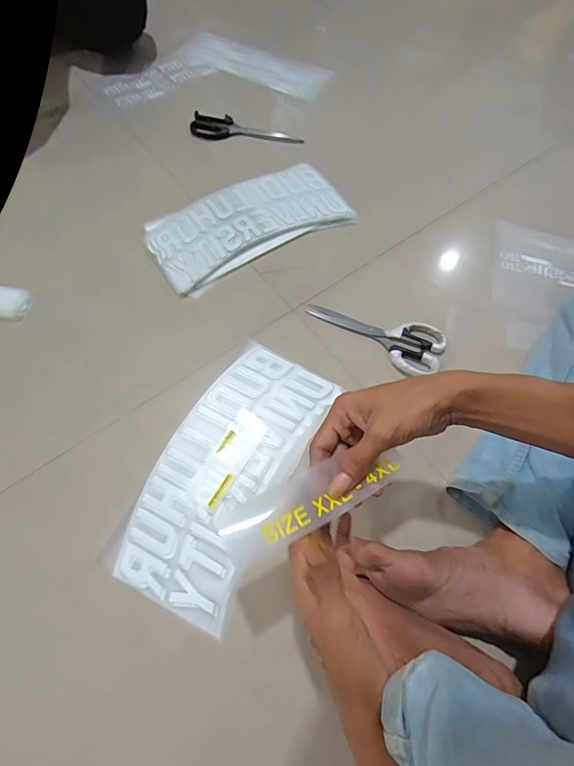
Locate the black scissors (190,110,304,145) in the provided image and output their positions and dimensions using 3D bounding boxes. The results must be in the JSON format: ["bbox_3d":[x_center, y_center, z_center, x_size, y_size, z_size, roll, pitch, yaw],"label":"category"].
[{"bbox_3d":[-0.073,-0.445,0.707,0.195,0.020,0.046,14,66,2],"label":"black scissors"}]

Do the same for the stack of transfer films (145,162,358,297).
[{"bbox_3d":[-0.058,-0.252,0.621,0.307,0.022,0.144,-29,71,-16],"label":"stack of transfer films"}]

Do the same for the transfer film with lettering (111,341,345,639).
[{"bbox_3d":[-0.068,0.096,0.473,0.145,0.007,0.309,27,67,7],"label":"transfer film with lettering"}]

